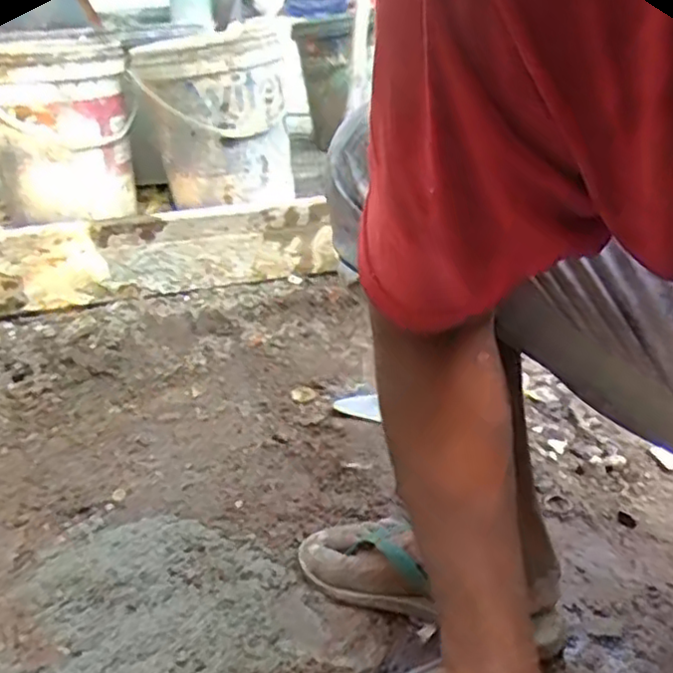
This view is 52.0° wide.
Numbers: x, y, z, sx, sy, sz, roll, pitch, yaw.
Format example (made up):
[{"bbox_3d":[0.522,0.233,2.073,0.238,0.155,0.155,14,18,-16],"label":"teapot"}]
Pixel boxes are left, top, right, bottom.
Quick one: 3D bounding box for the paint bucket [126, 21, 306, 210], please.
[{"bbox_3d":[-0.222,-0.434,1.372,0.313,0.315,0.294,-7,25,-8],"label":"paint bucket"}]

